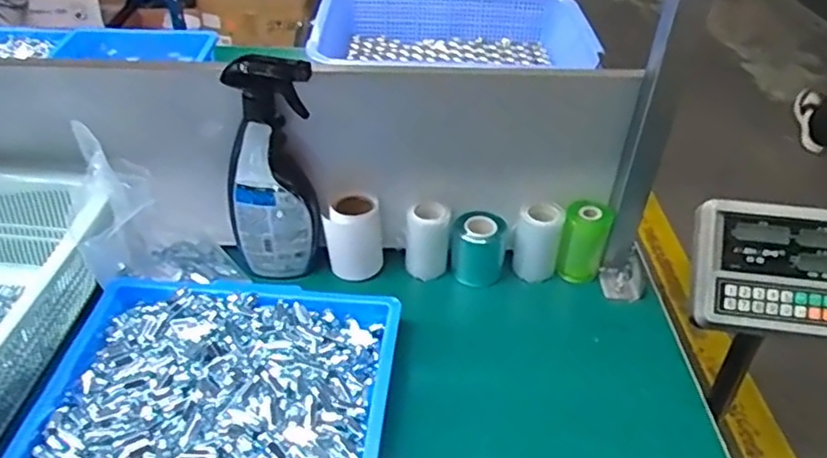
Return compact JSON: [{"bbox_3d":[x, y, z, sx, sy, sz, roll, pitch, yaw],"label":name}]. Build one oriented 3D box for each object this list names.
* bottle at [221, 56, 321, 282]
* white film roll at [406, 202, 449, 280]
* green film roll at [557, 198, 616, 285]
[{"bbox_3d":[-0.146,-0.051,0.662,0.087,0.239,0.044,11,39,12],"label":"bottle"},{"bbox_3d":[0.016,0.011,0.728,0.046,0.082,0.043,1,38,-1],"label":"white film roll"},{"bbox_3d":[0.195,0.015,0.731,0.047,0.097,0.046,1,38,-1],"label":"green film roll"}]

